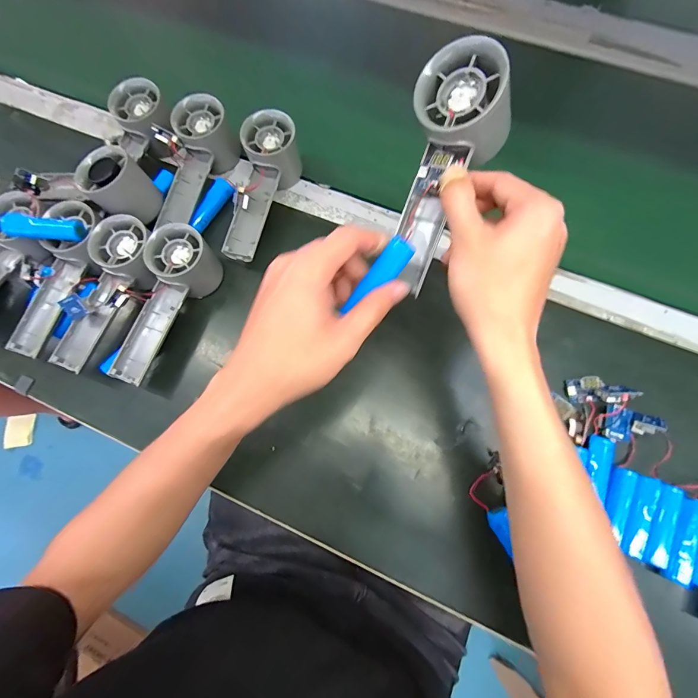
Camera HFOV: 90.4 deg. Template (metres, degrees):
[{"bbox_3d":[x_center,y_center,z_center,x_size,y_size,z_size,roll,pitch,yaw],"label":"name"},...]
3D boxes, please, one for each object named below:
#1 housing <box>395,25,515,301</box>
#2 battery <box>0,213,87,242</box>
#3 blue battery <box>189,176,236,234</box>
[{"bbox_3d":[0.064,-0.119,0.243,0.063,0.049,0.150,19,102,7],"label":"housing"},{"bbox_3d":[-0.293,-0.118,0.330,0.071,0.023,0.024,1,75,-13],"label":"battery"},{"bbox_3d":[-0.156,-0.162,0.390,0.017,0.017,0.069,30,78,9],"label":"blue battery"}]

